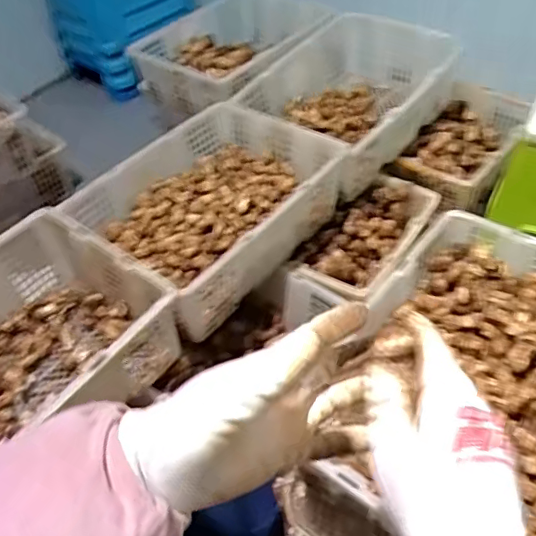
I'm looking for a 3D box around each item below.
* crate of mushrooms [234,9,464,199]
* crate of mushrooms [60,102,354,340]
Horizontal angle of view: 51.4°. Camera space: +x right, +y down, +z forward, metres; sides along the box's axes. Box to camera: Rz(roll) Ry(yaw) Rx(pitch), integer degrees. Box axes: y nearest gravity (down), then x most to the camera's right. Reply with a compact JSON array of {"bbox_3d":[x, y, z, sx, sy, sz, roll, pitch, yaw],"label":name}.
[{"bbox_3d":[0.192,-0.396,1.316,0.368,0.166,0.518,23,53,25],"label":"crate of mushrooms"},{"bbox_3d":[-0.118,-0.119,1.088,0.358,0.159,0.473,28,55,29],"label":"crate of mushrooms"}]

